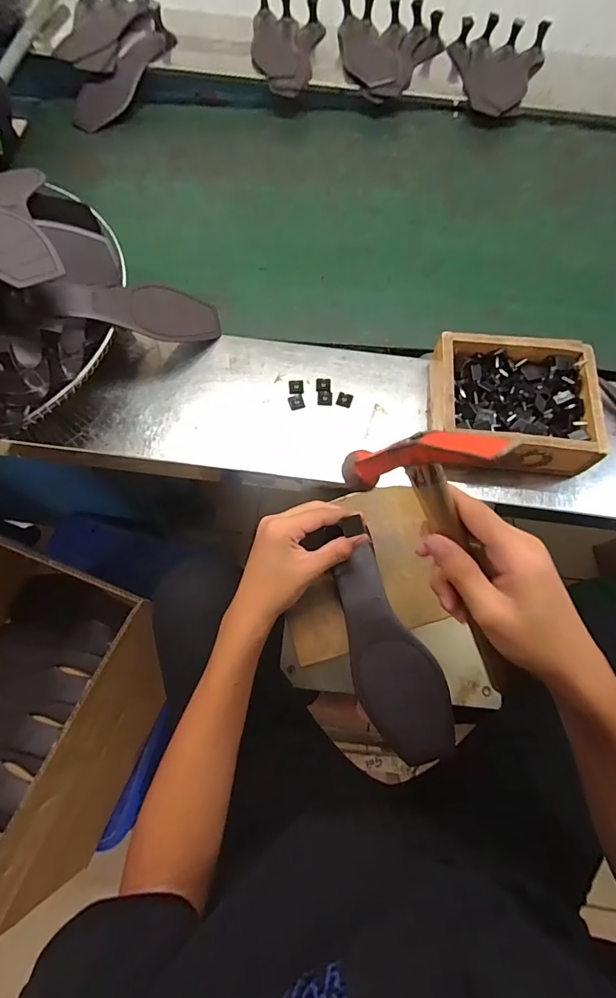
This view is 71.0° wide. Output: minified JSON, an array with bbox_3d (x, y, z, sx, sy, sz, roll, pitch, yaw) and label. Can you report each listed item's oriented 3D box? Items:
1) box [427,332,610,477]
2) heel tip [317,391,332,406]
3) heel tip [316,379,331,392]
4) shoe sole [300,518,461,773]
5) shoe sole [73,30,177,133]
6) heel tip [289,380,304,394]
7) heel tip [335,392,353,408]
[{"bbox_3d":[0.239,-0.110,0.514,0.175,0.064,0.157,5,69,1],"label":"box"},{"bbox_3d":[0.022,-0.129,0.549,0.019,0.004,0.020,1,69,-1],"label":"heel tip"},{"bbox_3d":[0.020,-0.146,0.552,0.018,0.004,0.019,3,69,0],"label":"heel tip"},{"bbox_3d":[0.072,0.142,0.429,0.077,0.012,0.239,-22,84,-9],"label":"shoe sole"},{"bbox_3d":[-0.341,-0.785,0.800,0.073,0.033,0.244,40,89,13],"label":"shoe sole"},{"bbox_3d":[-0.015,-0.144,0.549,0.018,0.004,0.020,-2,69,-2],"label":"heel tip"},{"bbox_3d":[0.047,-0.126,0.548,0.019,0.006,0.017,16,70,5],"label":"heel tip"}]

